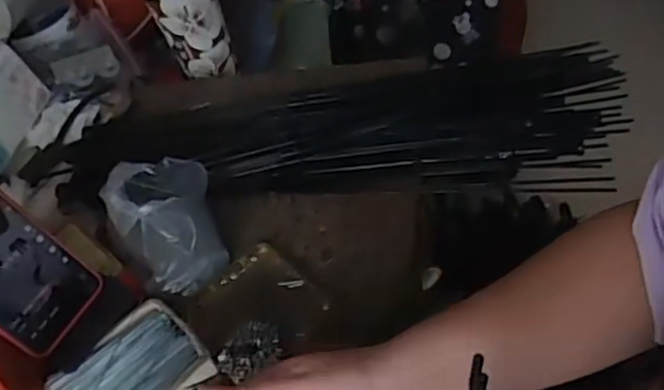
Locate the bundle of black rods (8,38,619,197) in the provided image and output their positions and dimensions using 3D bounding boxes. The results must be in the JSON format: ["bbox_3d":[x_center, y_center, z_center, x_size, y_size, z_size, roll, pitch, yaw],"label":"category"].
[{"bbox_3d":[-0.025,-0.070,0.667,0.576,0.067,0.172,-2,49,14],"label":"bundle of black rods"}]

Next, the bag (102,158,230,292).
[{"bbox_3d":[-0.145,0.018,0.600,0.086,0.072,0.119,-23,48,-5],"label":"bag"}]

